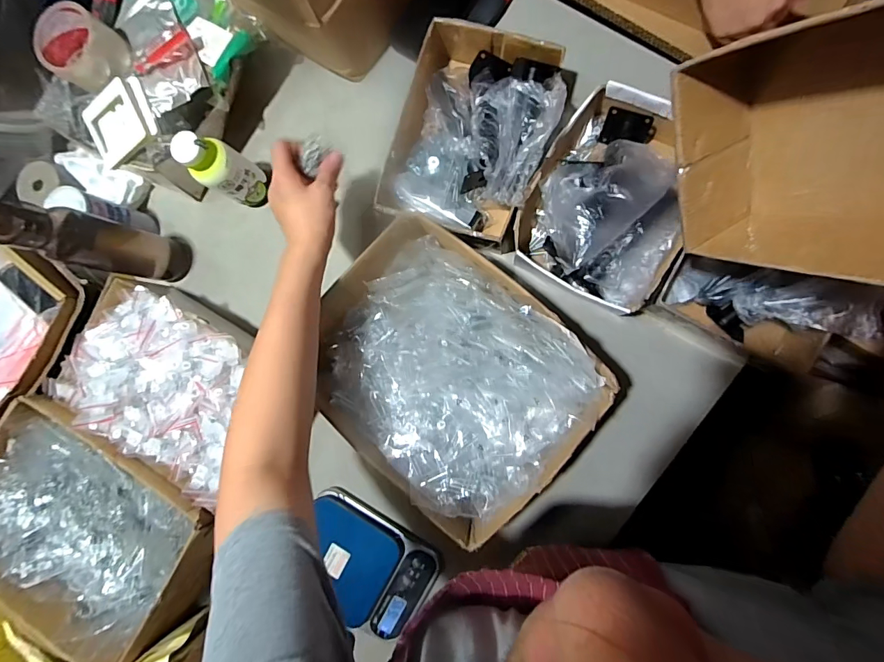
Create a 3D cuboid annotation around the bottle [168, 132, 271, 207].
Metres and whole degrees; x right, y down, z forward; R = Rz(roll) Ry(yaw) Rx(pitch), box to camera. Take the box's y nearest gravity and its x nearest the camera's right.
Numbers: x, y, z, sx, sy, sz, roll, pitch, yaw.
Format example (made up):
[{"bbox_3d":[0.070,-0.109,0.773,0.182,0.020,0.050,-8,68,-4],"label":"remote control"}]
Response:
[{"bbox_3d":[-0.297,-0.218,0.577,0.050,0.132,0.063,31,94,8],"label":"bottle"}]

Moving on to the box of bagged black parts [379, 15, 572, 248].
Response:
[{"bbox_3d":[0.042,-0.256,0.548,0.194,0.096,0.256,19,92,9],"label":"box of bagged black parts"}]

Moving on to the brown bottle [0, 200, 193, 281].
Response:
[{"bbox_3d":[-0.454,-0.118,0.556,0.062,0.248,0.066,16,91,9],"label":"brown bottle"}]

